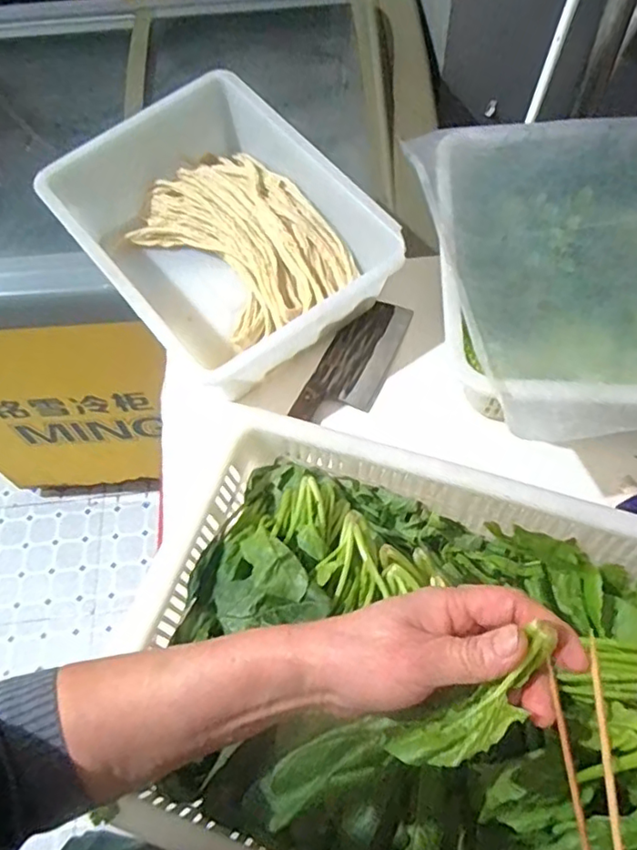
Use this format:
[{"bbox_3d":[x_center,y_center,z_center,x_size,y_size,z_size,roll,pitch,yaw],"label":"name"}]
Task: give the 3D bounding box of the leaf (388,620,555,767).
[{"bbox_3d":[0.080,0.140,0.300,0.096,0.018,0.027,-40,64,6],"label":"leaf"}]

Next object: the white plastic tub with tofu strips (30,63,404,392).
[{"bbox_3d":[-0.125,-0.246,0.822,0.316,0.147,0.407,-37,65,-16],"label":"white plastic tub with tofu strips"}]

